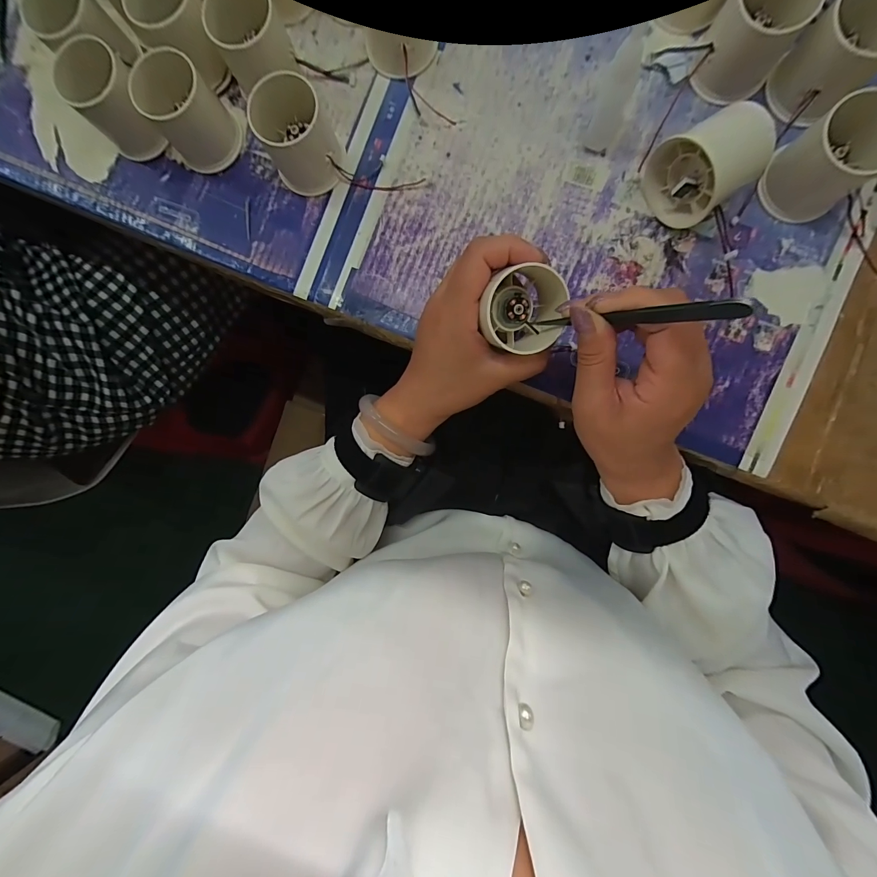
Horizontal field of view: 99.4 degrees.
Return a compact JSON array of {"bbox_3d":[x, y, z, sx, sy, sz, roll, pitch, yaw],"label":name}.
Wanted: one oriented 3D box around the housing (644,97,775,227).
[{"bbox_3d":[0.183,-0.187,0.254,0.054,0.051,0.058,-35,89,5],"label":"housing"}]

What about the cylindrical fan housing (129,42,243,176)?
[{"bbox_3d":[-0.192,-0.247,0.285,0.053,0.051,0.051,0,92,5],"label":"cylindrical fan housing"}]

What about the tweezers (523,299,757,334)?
[{"bbox_3d":[0.087,-0.060,0.192,0.009,0.131,0.009,-5,105,-18],"label":"tweezers"}]

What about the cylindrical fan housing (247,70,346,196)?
[{"bbox_3d":[-0.107,-0.231,0.280,0.053,0.047,0.065,-26,89,6],"label":"cylindrical fan housing"}]

